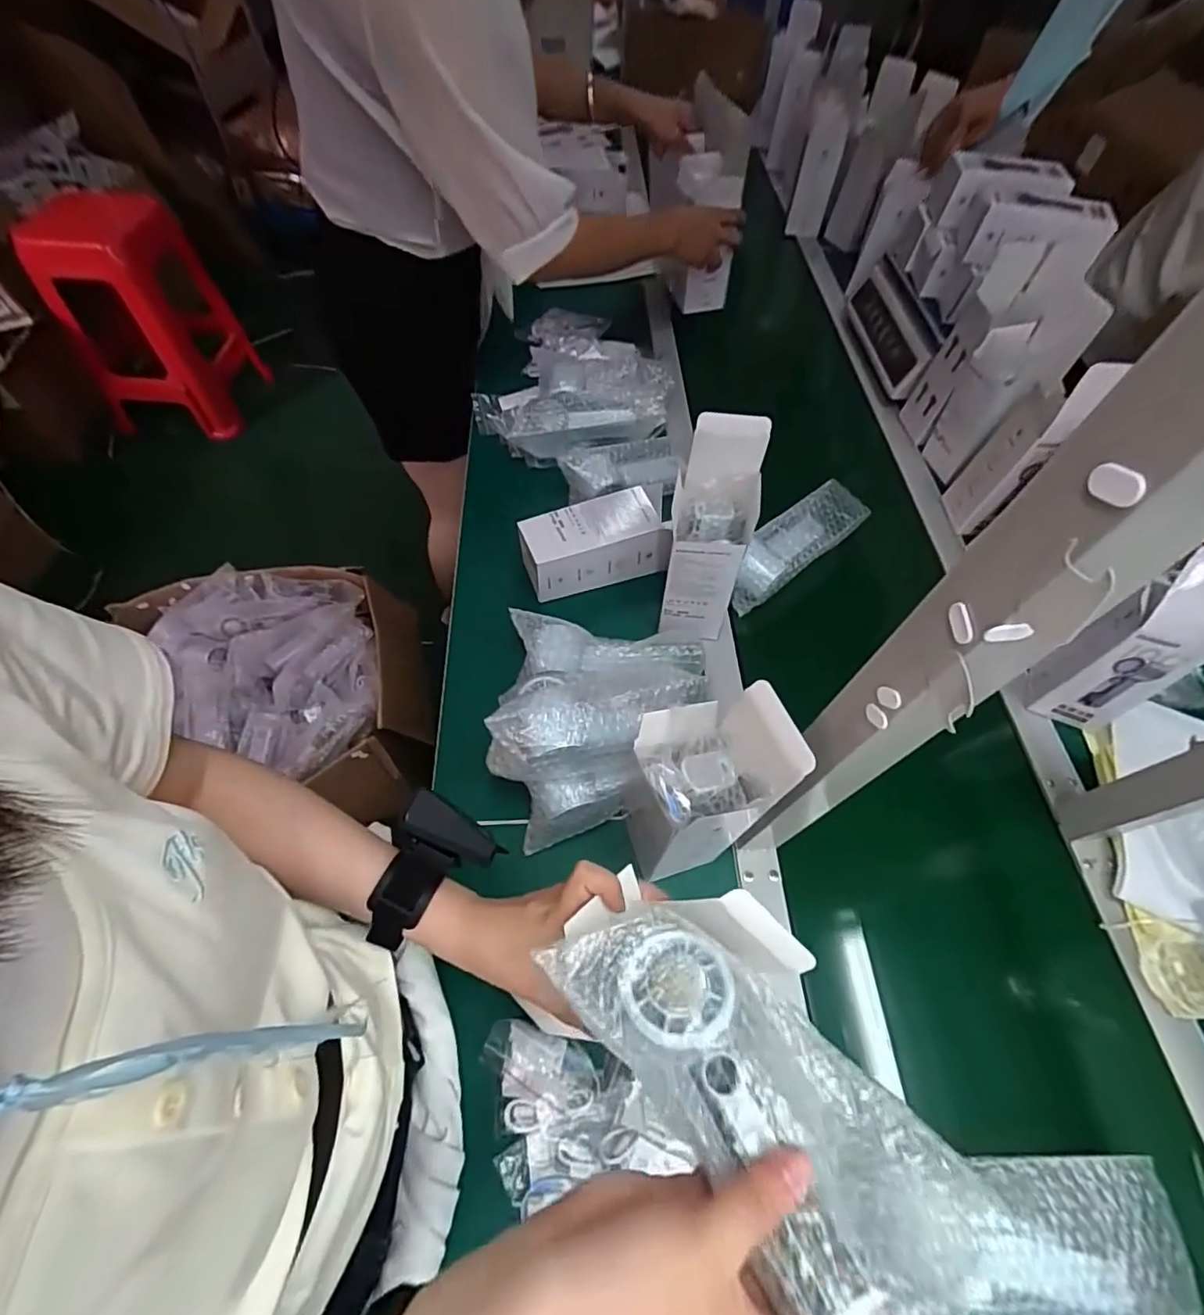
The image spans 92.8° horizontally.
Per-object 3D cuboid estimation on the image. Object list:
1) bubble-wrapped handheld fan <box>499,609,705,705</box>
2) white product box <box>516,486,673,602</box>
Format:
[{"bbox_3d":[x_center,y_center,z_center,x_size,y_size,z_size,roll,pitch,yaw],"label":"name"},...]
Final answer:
[{"bbox_3d":[0.003,0.005,0.615,0.208,0.069,0.074,7,59,2],"label":"bubble-wrapped handheld fan"},{"bbox_3d":[-0.010,-0.140,0.705,0.174,0.072,0.075,-18,61,-12],"label":"white product box"}]

